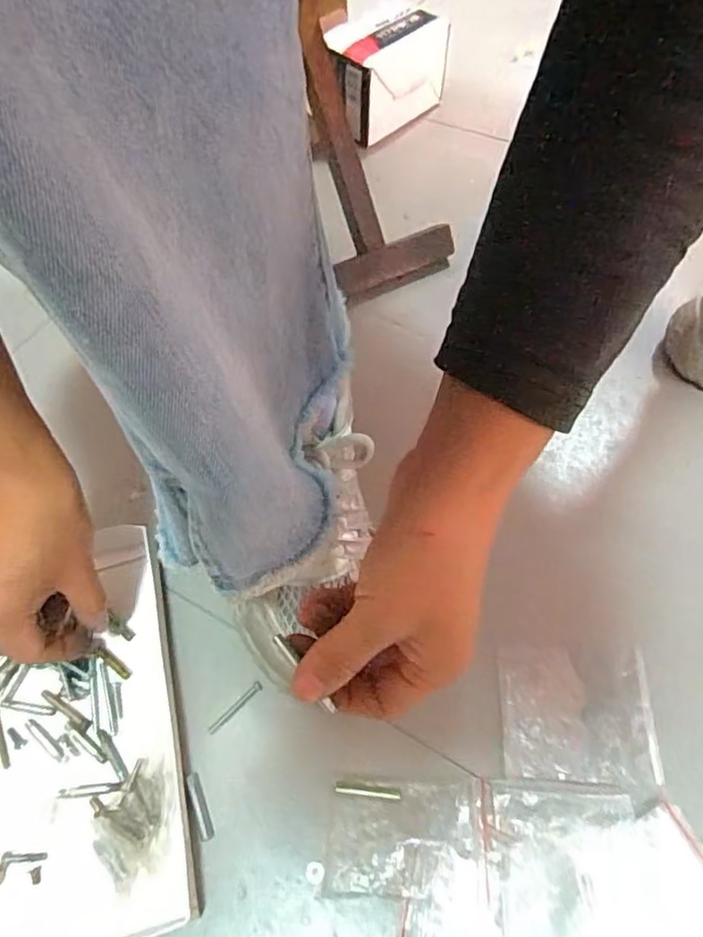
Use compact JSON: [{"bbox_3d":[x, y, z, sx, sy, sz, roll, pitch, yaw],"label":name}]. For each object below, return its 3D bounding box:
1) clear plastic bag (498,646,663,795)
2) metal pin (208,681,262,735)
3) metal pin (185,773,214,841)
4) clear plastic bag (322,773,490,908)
[{"bbox_3d":[0.125,0.136,0.344,0.077,0.009,0.074,3,56,4],"label":"clear plastic bag"},{"bbox_3d":[-0.069,0.140,0.359,0.039,0.004,0.006,-38,63,-21],"label":"metal pin"},{"bbox_3d":[-0.082,0.182,0.331,0.007,0.005,0.034,-21,58,-12],"label":"metal pin"},{"bbox_3d":[0.029,0.191,0.317,0.082,0.006,0.054,2,56,3],"label":"clear plastic bag"}]

